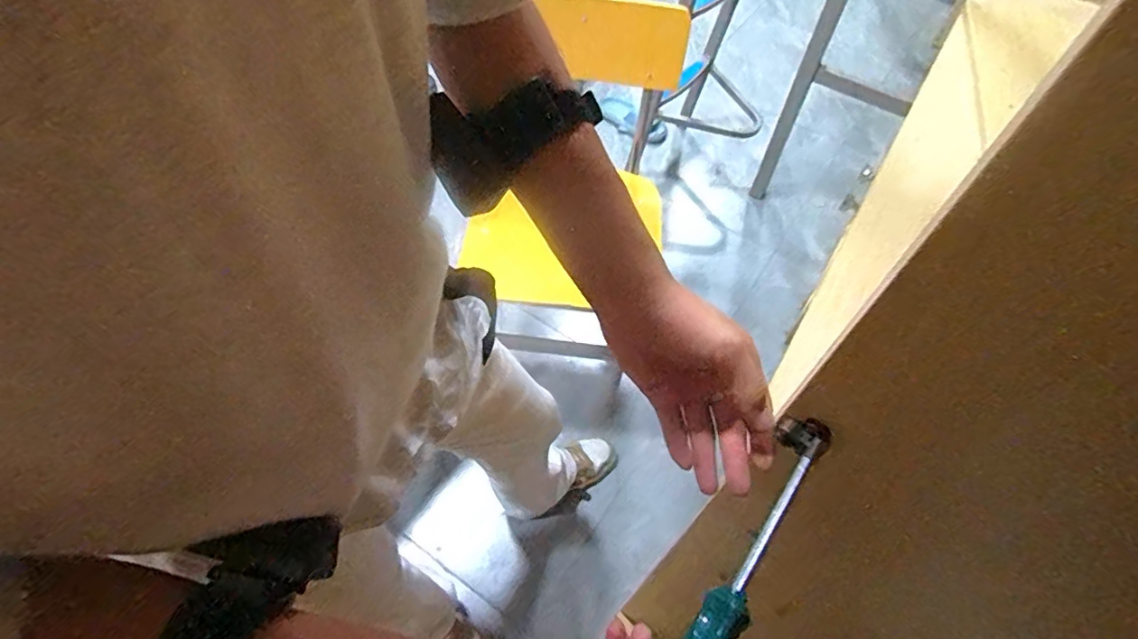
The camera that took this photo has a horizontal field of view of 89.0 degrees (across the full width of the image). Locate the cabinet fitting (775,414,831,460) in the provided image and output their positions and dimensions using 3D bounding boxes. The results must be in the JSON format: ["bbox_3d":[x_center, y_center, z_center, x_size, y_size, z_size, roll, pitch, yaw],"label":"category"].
[{"bbox_3d":[0.140,0.069,0.346,0.028,0.022,0.015,37,63,21],"label":"cabinet fitting"}]

